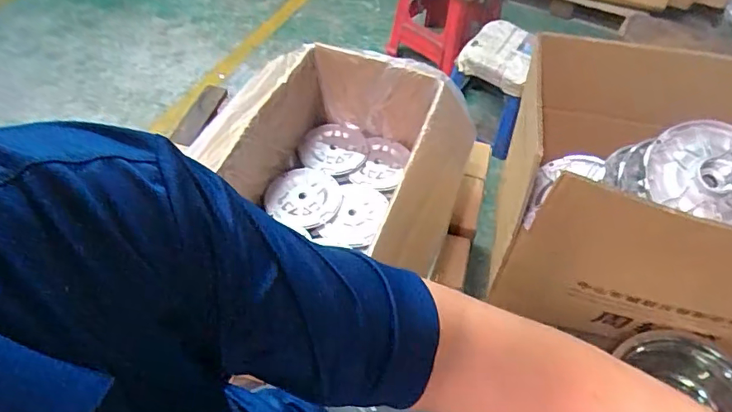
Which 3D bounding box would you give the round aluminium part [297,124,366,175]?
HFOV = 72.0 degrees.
[{"bbox_3d":[-0.067,-0.114,1.025,0.136,0.026,0.130,2,53,-2],"label":"round aluminium part"}]

